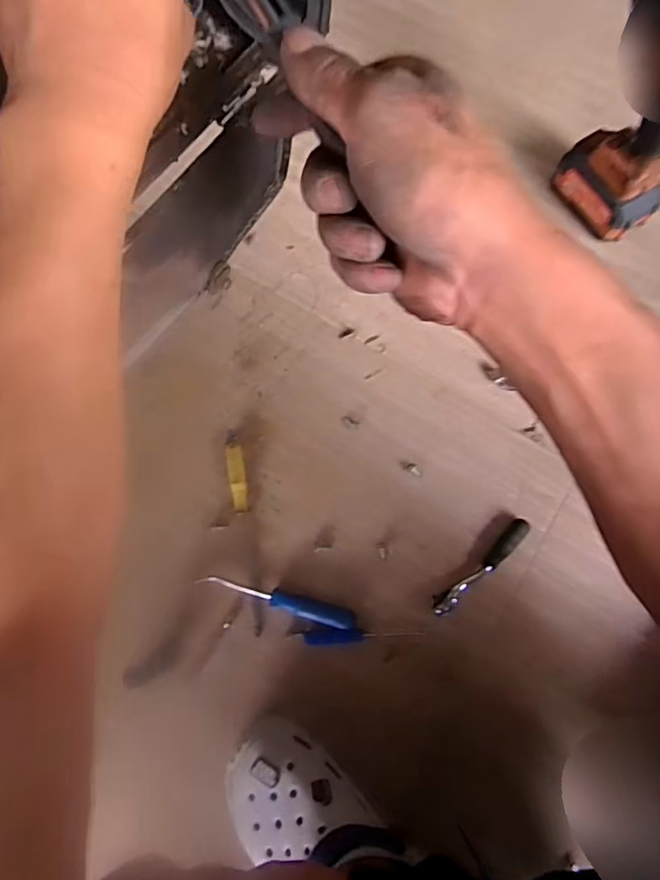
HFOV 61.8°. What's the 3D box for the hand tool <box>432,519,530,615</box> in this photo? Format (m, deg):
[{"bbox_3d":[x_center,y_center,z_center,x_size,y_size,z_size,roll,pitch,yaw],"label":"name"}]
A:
[{"bbox_3d":[0.176,0.148,0.641,0.148,0.032,0.023,-40,79,-8],"label":"hand tool"}]

